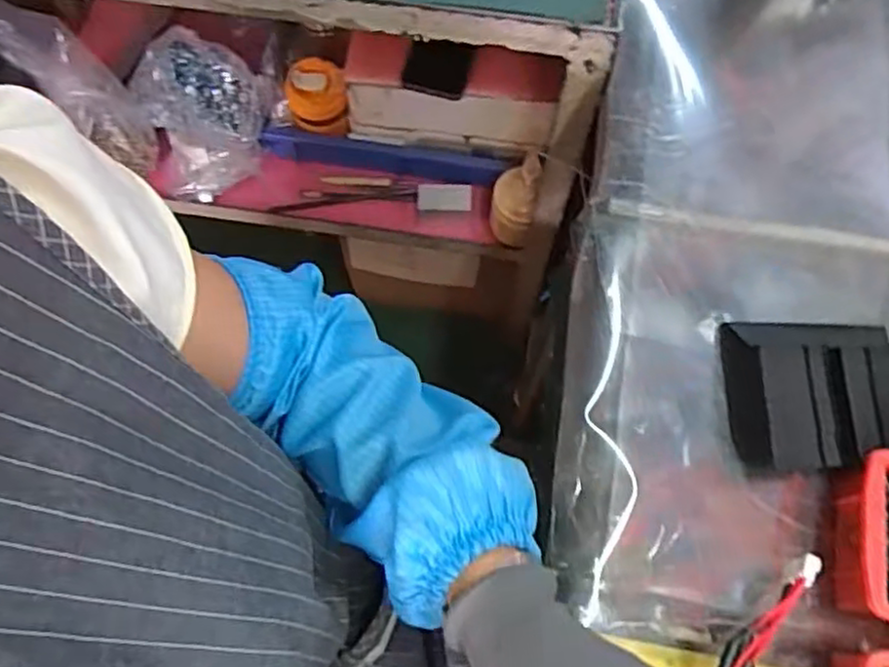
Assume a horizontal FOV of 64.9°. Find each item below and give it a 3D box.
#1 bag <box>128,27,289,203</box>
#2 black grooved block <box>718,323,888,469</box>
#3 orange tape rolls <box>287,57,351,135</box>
[{"bbox_3d":[-0.310,-0.317,0.936,0.192,0.146,0.175,-21,71,-8],"label":"bag"},{"bbox_3d":[0.252,0.038,0.472,0.113,0.037,0.106,-2,70,-1],"label":"black grooved block"},{"bbox_3d":[-0.170,-0.316,0.939,0.074,0.074,0.072,0,70,0],"label":"orange tape rolls"}]

